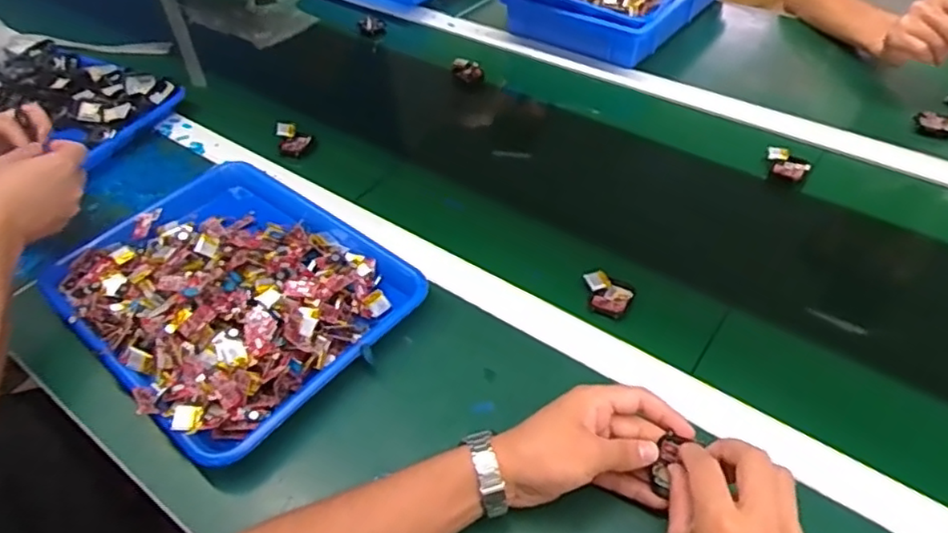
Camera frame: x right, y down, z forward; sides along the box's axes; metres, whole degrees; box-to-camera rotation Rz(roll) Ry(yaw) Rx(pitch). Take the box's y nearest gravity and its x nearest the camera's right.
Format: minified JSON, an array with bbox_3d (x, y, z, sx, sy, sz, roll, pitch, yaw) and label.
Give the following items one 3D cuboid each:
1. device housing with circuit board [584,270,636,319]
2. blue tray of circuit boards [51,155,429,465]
[{"bbox_3d":[0.126,0.026,0.605,0.047,0.012,0.040,23,52,24],"label":"device housing with circuit board"},{"bbox_3d":[-0.236,0.013,0.613,0.331,0.056,0.251,32,56,30],"label":"blue tray of circuit boards"}]

